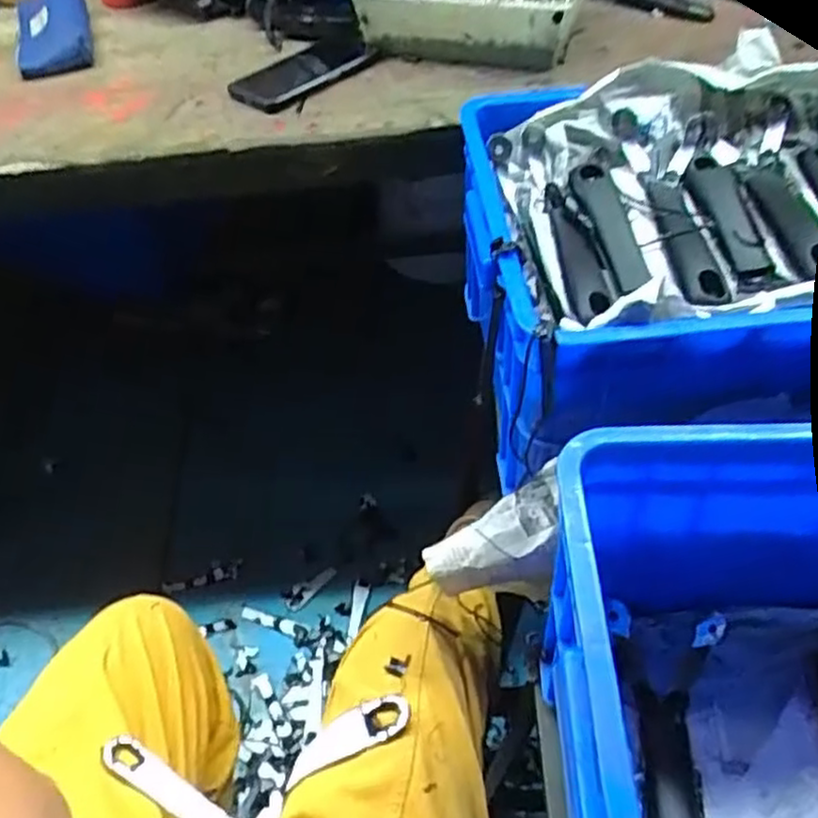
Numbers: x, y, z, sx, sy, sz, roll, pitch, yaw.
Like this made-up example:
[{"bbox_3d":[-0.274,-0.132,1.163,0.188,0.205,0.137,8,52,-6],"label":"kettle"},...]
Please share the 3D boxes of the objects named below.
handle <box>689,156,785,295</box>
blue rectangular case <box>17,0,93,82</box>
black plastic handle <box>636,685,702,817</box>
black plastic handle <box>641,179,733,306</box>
[{"bbox_3d":[0.274,-0.160,0.607,0.040,0.022,0.157,-4,48,1],"label":"handle"},{"bbox_3d":[-0.454,-0.480,0.907,0.092,0.044,0.204,-19,50,-12],"label":"blue rectangular case"},{"bbox_3d":[0.168,0.253,0.453,0.036,0.019,0.151,4,49,8],"label":"black plastic handle"},{"bbox_3d":[0.230,-0.136,0.589,0.045,0.023,0.170,-1,48,4],"label":"black plastic handle"}]

